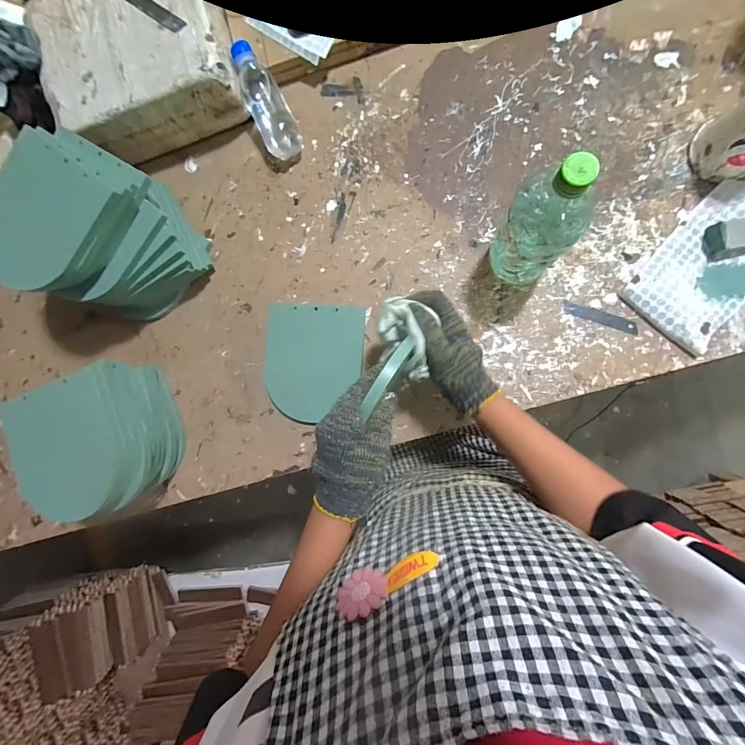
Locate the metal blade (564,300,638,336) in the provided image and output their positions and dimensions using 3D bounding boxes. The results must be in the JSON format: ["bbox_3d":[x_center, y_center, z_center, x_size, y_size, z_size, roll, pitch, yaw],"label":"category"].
[{"bbox_3d":[0.305,-0.074,0.479,0.097,0.004,0.017,20,87,9],"label":"metal blade"}]

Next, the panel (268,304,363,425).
[{"bbox_3d":[-0.086,-0.013,0.528,0.141,0.006,0.170,3,94,2],"label":"panel"}]

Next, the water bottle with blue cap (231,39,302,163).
[{"bbox_3d":[-0.153,-0.383,0.502,0.051,0.044,0.145,-26,103,6],"label":"water bottle with blue cap"}]

